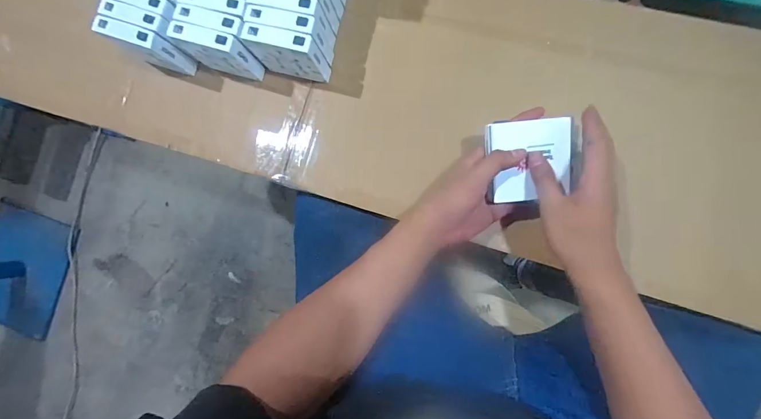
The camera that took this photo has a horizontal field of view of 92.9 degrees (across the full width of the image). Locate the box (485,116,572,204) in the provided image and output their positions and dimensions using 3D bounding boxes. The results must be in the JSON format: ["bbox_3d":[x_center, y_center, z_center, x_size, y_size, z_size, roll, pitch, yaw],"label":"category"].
[{"bbox_3d":[0.162,-0.053,0.392,0.088,0.018,0.083,-6,87,8],"label":"box"}]

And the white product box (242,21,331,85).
[{"bbox_3d":[-0.115,-0.194,0.454,0.088,0.084,0.025,14,89,8],"label":"white product box"}]

